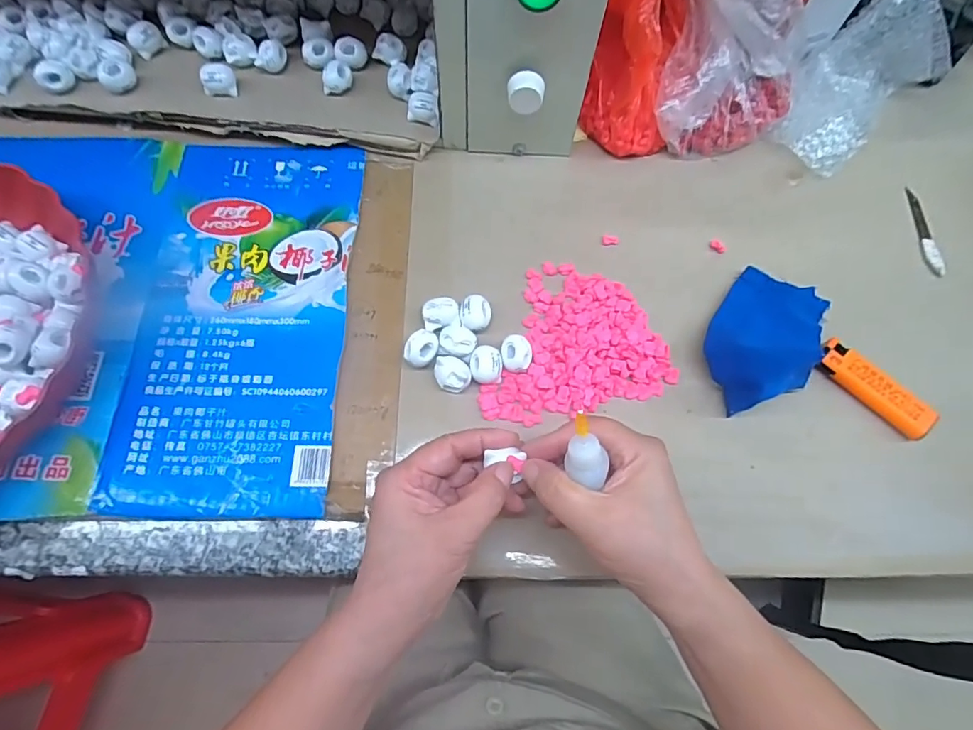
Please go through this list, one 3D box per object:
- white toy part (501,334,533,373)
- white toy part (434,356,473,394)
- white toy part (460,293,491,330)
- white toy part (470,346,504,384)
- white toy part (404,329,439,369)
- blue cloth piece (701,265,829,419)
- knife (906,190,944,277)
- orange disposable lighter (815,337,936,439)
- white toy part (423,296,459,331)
[{"bbox_3d":[0.021,-0.007,0.342,0.021,0.016,0.022,0,68,-1],"label":"white toy part"},{"bbox_3d":[-0.022,0.007,0.340,0.024,0.022,0.023,0,68,-1],"label":"white toy part"},{"bbox_3d":[-0.008,-0.035,0.355,0.021,0.021,0.023,0,68,-1],"label":"white toy part"},{"bbox_3d":[0.000,-0.001,0.339,0.021,0.013,0.024,-1,68,-1],"label":"white toy part"},{"bbox_3d":[-0.044,-0.009,0.344,0.019,0.017,0.026,40,73,13],"label":"white toy part"},{"bbox_3d":[0.197,-0.023,0.344,0.070,0.040,0.121,34,72,12],"label":"blue cloth piece"},{"bbox_3d":[0.350,-0.108,0.397,0.014,0.004,0.080,5,68,1],"label":"knife"},{"bbox_3d":[0.262,0.016,0.339,0.079,0.013,0.025,42,73,14],"label":"orange disposable lighter"},{"bbox_3d":[-0.032,-0.035,0.354,0.025,0.021,0.019,-16,70,-7],"label":"white toy part"}]

